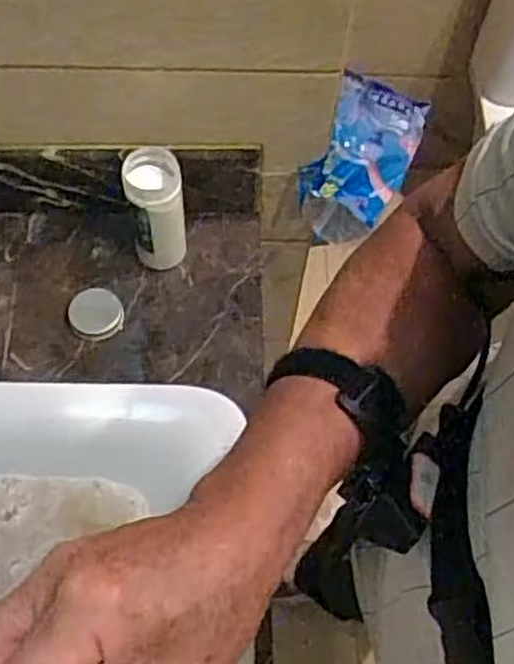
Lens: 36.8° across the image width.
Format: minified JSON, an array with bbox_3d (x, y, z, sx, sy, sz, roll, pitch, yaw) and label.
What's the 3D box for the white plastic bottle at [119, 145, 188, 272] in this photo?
[{"bbox_3d":[-0.109,-0.127,0.830,0.060,0.141,0.057,-10,65,-8],"label":"white plastic bottle"}]

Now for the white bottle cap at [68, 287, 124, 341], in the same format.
[{"bbox_3d":[-0.177,-0.021,0.851,0.057,0.015,0.059,-2,64,-4],"label":"white bottle cap"}]

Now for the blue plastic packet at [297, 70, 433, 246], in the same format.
[{"bbox_3d":[0.128,-0.223,0.958,0.132,0.065,0.253,31,64,-18],"label":"blue plastic packet"}]

